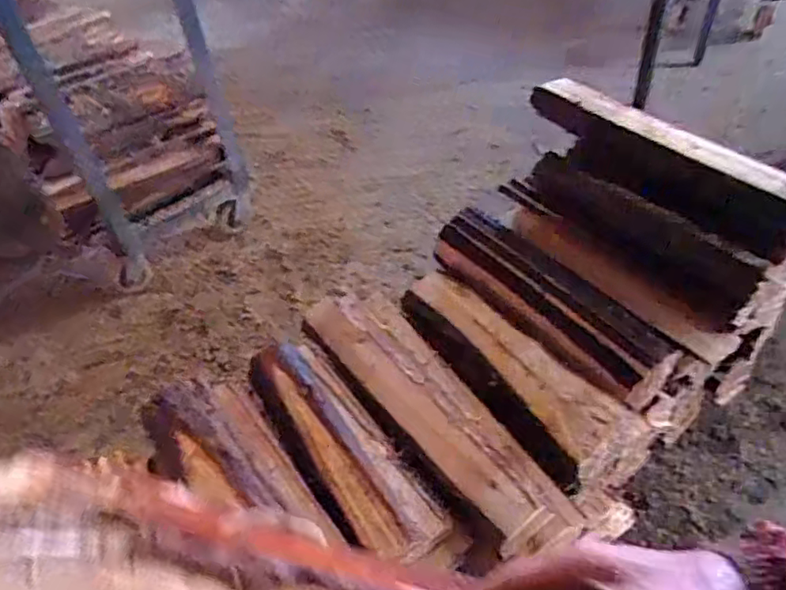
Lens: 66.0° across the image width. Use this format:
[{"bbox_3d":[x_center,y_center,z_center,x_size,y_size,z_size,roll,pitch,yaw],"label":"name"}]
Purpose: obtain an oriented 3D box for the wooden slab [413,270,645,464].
[{"bbox_3d":[0.205,0.101,1.069,0.128,0.042,0.470,-35,52,-26],"label":"wooden slab"}]

